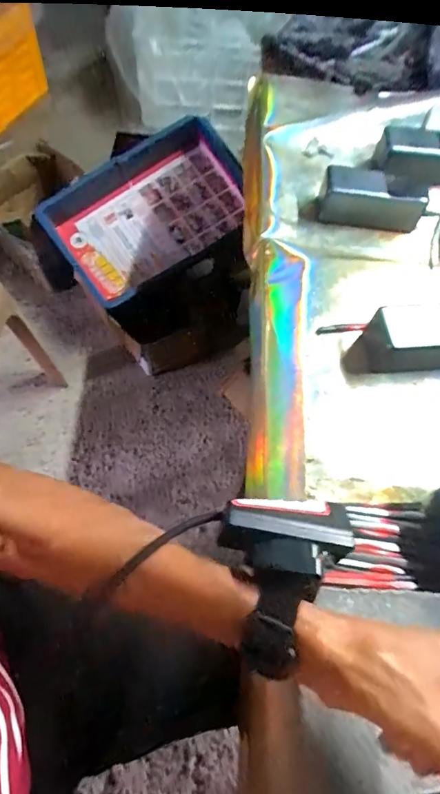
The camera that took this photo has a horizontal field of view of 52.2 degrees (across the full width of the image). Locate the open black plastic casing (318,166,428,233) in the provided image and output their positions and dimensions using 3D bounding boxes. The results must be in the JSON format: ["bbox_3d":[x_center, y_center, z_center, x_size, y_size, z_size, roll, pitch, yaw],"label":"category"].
[{"bbox_3d":[0.189,-0.243,0.552,0.124,0.050,0.043,6,62,-1],"label":"open black plastic casing"}]

